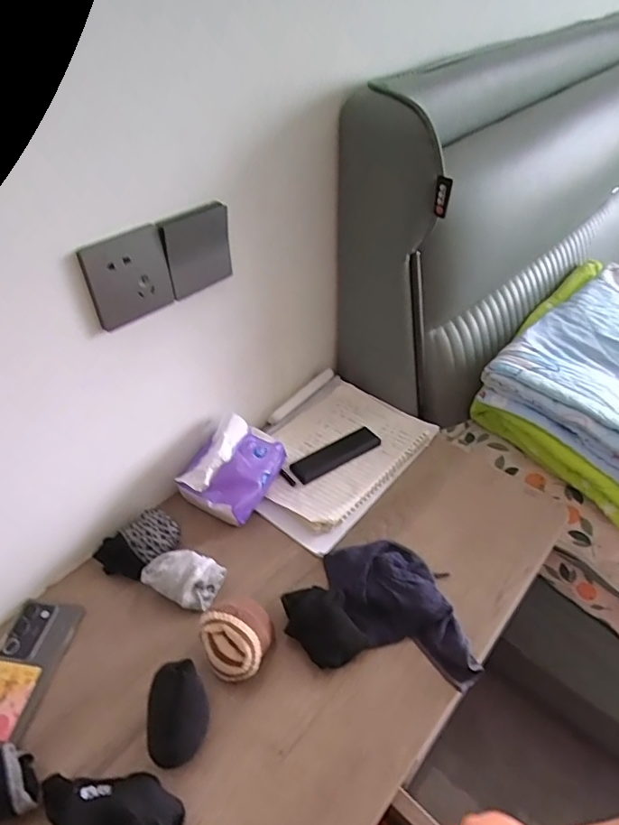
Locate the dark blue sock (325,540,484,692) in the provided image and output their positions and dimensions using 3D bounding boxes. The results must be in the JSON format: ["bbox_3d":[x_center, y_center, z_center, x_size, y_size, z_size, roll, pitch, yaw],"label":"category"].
[{"bbox_3d":[0.103,0.219,0.572,0.119,0.032,0.184,-14,44,-13],"label":"dark blue sock"}]

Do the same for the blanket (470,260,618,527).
[{"bbox_3d":[0.510,-0.053,0.833,0.416,0.152,0.357,-31,50,-28],"label":"blanket"}]

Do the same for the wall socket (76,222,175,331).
[{"bbox_3d":[-0.181,-0.137,0.510,0.085,0.085,0.009,-34,51,-31],"label":"wall socket"}]

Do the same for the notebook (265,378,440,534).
[{"bbox_3d":[0.045,0.058,0.762,0.188,0.028,0.258,29,51,29],"label":"notebook"}]

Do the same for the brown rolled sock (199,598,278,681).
[{"bbox_3d":[-0.073,0.245,0.537,0.073,0.060,0.067,-1,42,1],"label":"brown rolled sock"}]

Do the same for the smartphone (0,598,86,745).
[{"bbox_3d":[-0.310,0.274,0.542,0.071,0.010,0.144,5,43,7],"label":"smartphone"}]

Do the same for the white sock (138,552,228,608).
[{"bbox_3d":[-0.150,0.193,0.597,0.082,0.050,0.058,15,45,18],"label":"white sock"}]

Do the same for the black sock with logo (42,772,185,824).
[{"bbox_3d":[-0.176,0.351,0.434,0.126,0.044,0.064,1,42,3],"label":"black sock with logo"}]

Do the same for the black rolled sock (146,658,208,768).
[{"bbox_3d":[-0.127,0.294,0.490,0.054,0.056,0.078,-10,43,-8],"label":"black rolled sock"}]

